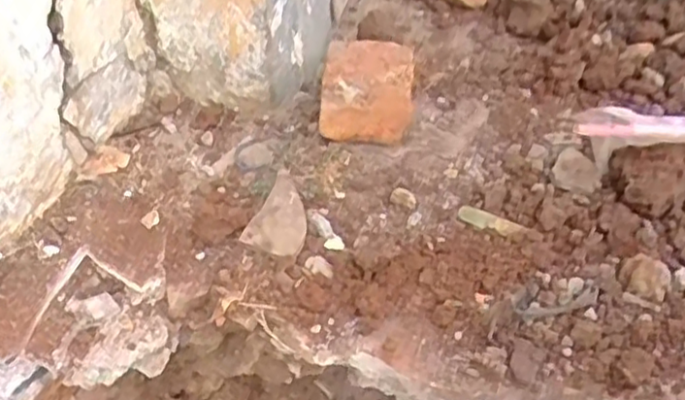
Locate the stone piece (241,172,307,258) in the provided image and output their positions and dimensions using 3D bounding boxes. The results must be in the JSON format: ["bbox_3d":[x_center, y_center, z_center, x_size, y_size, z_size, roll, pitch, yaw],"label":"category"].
[{"bbox_3d":[-0.037,0.010,0.450,0.039,0.009,0.054,20,65,18],"label":"stone piece"}]

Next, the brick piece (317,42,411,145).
[{"bbox_3d":[0.020,-0.079,0.530,0.065,0.052,0.080,2,42,5],"label":"brick piece"}]

